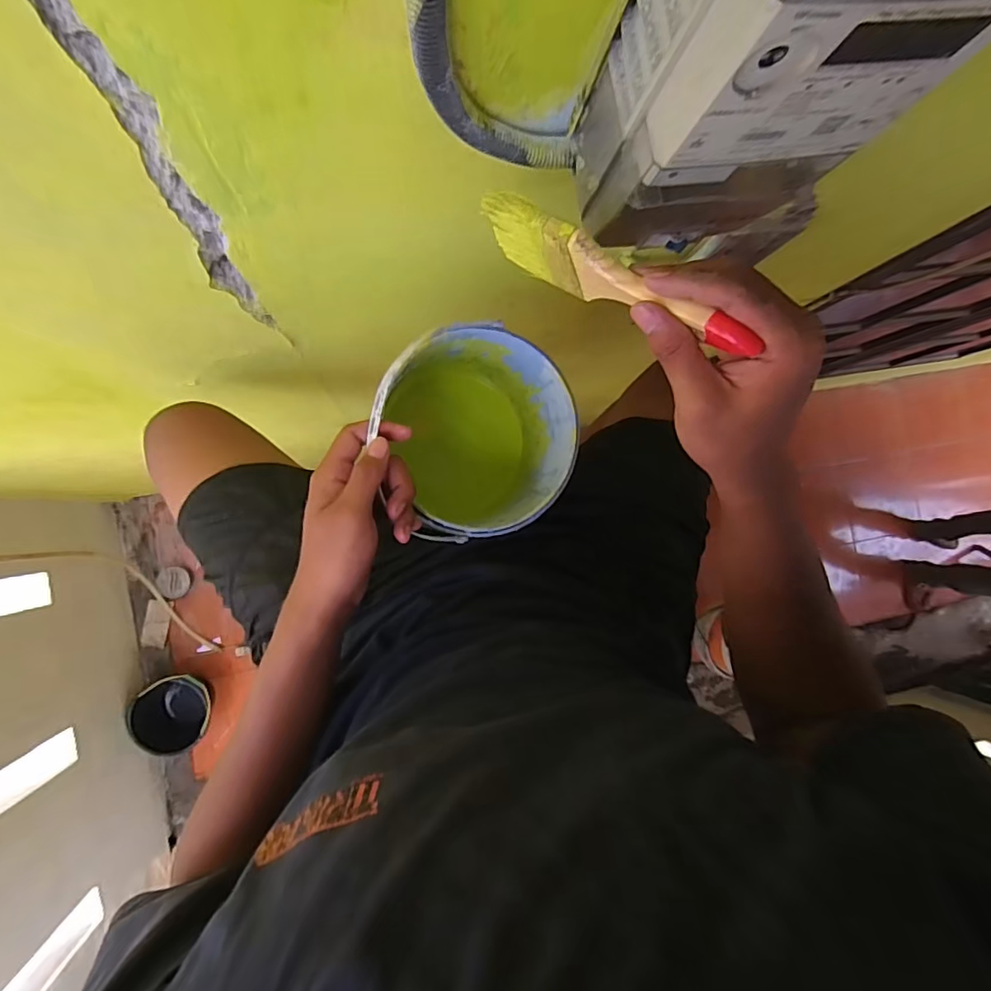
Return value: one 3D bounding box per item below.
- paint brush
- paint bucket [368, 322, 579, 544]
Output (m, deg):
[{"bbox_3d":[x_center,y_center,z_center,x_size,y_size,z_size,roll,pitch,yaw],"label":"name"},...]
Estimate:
[{"bbox_3d":[0.065,-0.122,0.303,0.175,0.055,0.011,37,83,23],"label":"paint brush"},{"bbox_3d":[-0.021,-0.056,0.532,0.166,0.241,0.191,4,87,-8],"label":"paint bucket"}]

